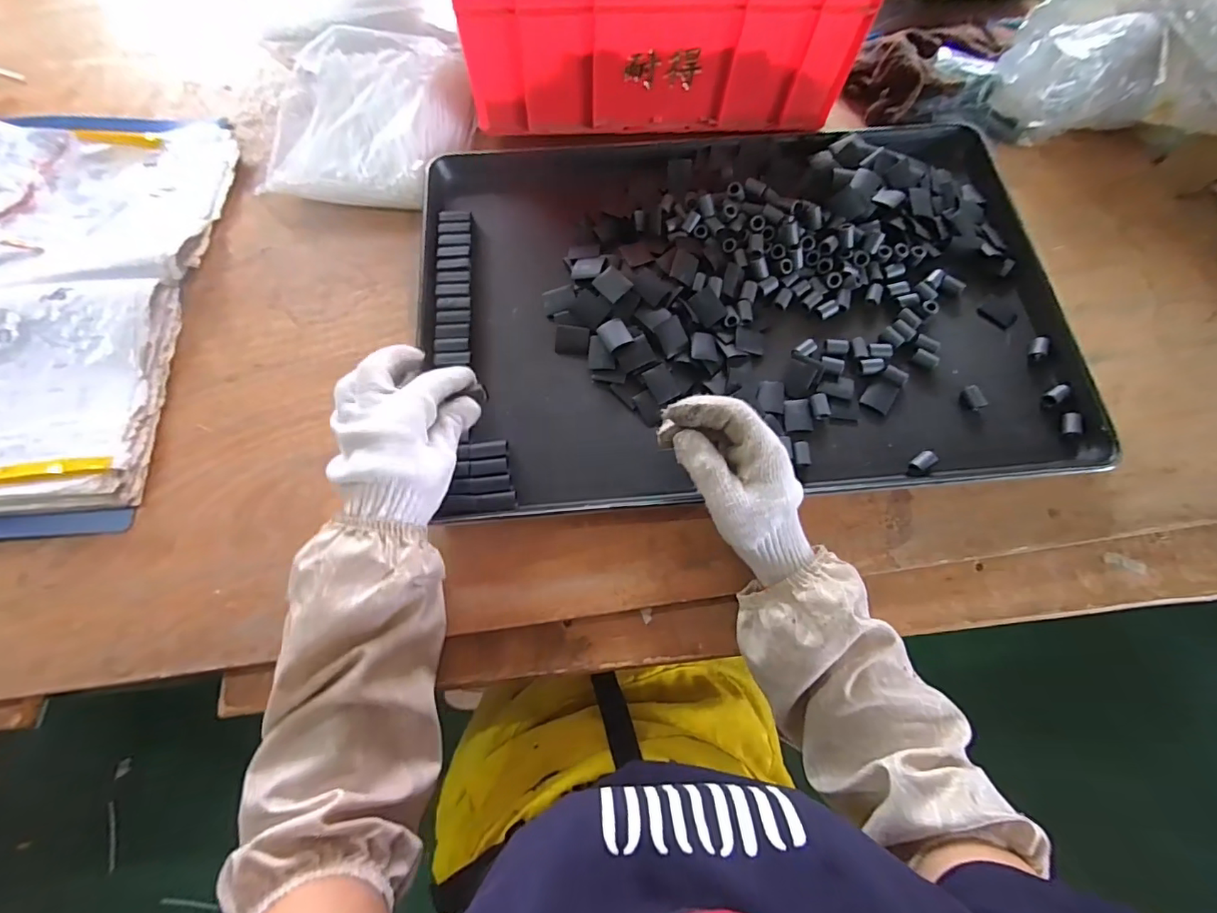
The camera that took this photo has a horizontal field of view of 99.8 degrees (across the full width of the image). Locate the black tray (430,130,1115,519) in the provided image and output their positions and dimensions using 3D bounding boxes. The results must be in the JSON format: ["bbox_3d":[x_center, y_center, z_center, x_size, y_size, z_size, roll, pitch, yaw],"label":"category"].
[{"bbox_3d":[0.127,-0.154,0.487,0.583,0.025,0.385,-5,71,-1],"label":"black tray"}]

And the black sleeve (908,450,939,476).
[{"bbox_3d":[0.272,0.005,0.441,0.023,0.011,0.014,-40,75,-12],"label":"black sleeve"}]

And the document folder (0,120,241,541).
[{"bbox_3d":[-0.567,-0.153,0.491,0.312,0.032,0.467,-2,71,0],"label":"document folder"}]

